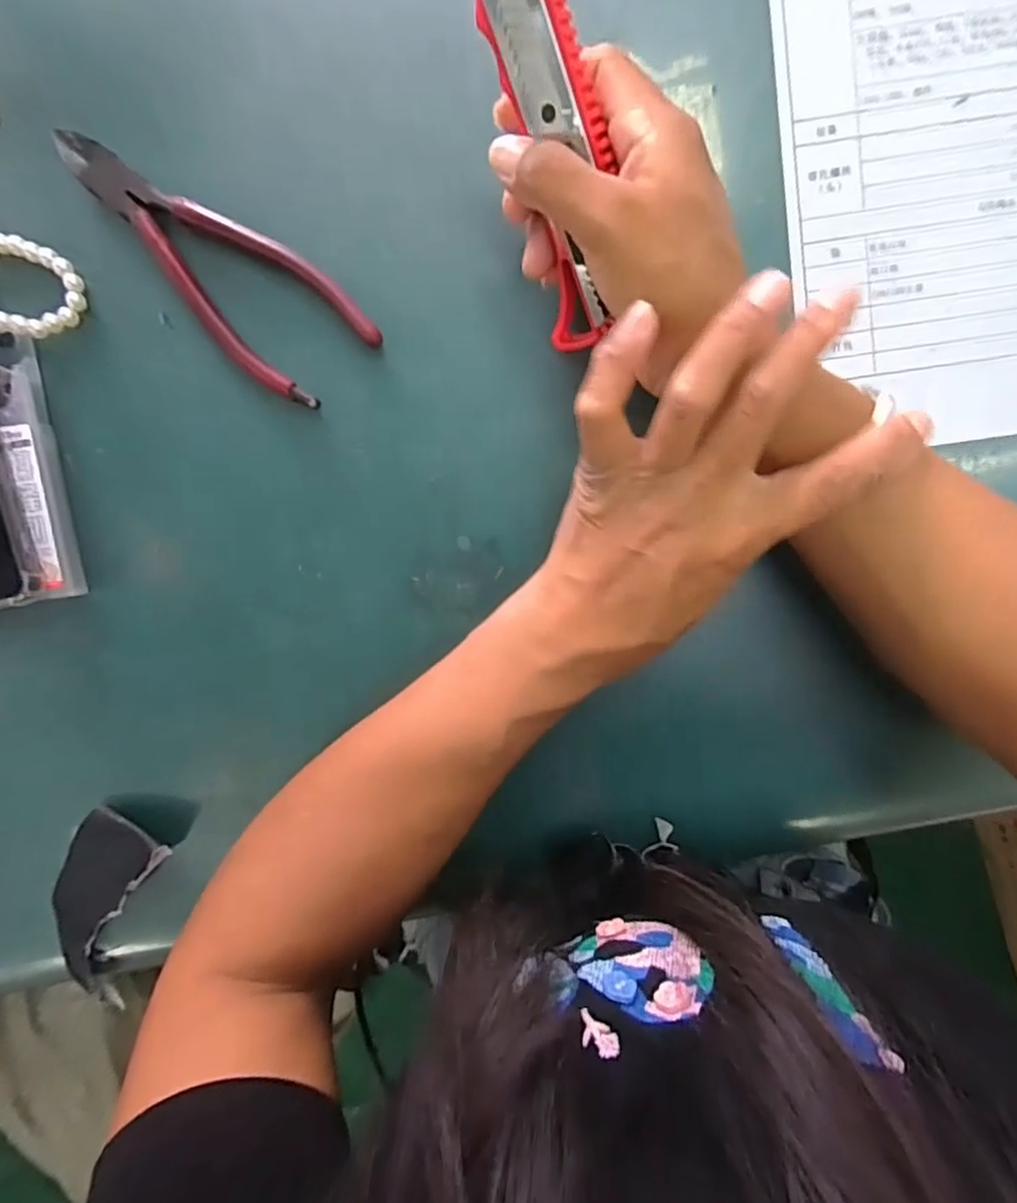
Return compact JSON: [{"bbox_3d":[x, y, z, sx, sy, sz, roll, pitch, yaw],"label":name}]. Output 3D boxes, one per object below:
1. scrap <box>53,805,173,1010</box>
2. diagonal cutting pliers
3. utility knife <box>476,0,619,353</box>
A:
[{"bbox_3d":[-0.205,0.154,0.303,0.046,0.017,0.104,22,95,-2],"label":"scrap"},{"bbox_3d":[-0.131,-0.152,0.270,0.153,0.010,0.053,43,94,-3],"label":"diagonal cutting pliers"},{"bbox_3d":[0.014,-0.177,0.216,0.030,0.017,0.165,-20,124,2],"label":"utility knife"}]

